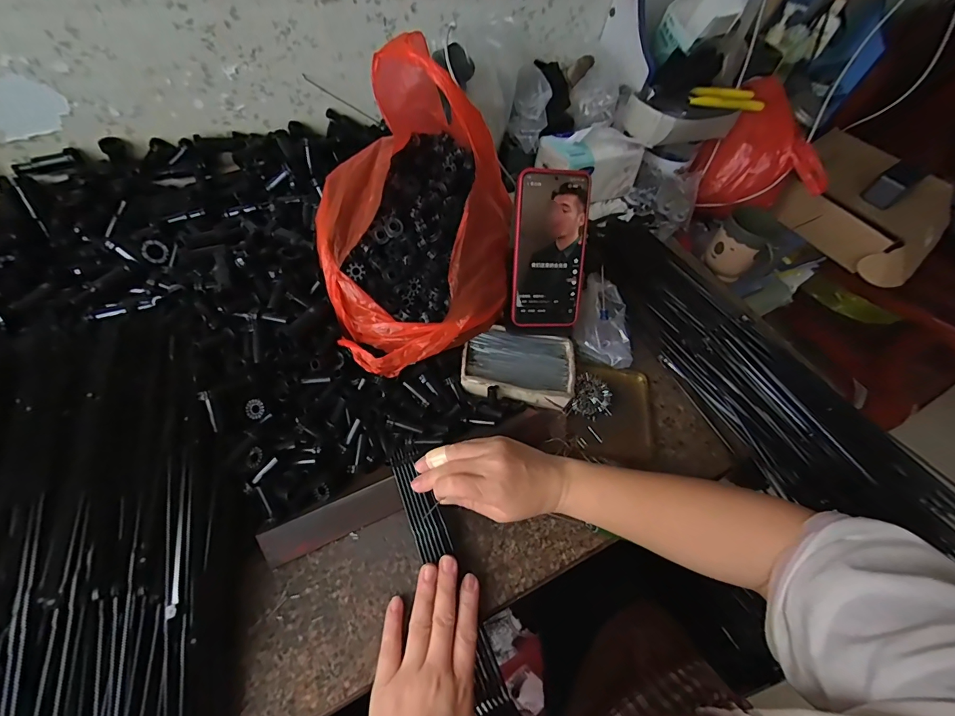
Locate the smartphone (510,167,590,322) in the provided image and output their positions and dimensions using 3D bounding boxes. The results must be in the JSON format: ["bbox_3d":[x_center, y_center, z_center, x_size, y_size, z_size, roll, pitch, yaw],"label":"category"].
[{"bbox_3d":[0.078,-0.116,0.447,0.076,0.163,0.009,0,17,-6],"label":"smartphone"}]

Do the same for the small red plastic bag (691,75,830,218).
[{"bbox_3d":[0.502,-0.358,0.744,0.208,0.184,0.132,17,55,7],"label":"small red plastic bag"}]

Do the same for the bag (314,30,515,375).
[{"bbox_3d":[-0.058,-0.153,0.420,0.215,0.186,0.252,-16,58,-16],"label":"bag"}]

